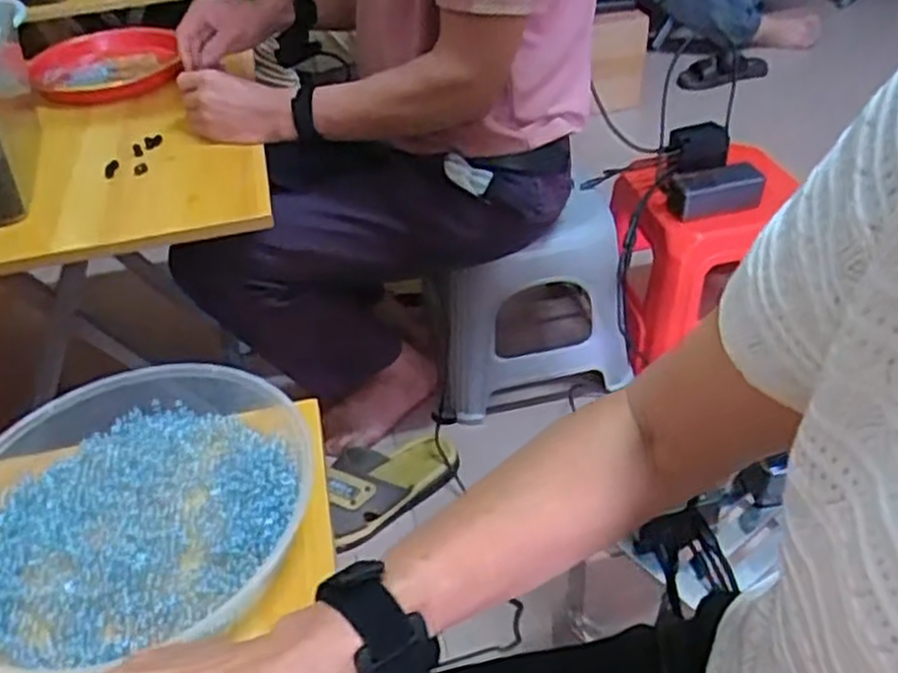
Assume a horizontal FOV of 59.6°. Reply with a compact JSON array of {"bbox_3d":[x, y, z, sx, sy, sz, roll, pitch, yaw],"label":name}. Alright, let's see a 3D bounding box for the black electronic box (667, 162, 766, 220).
[{"bbox_3d":[0.401,-0.218,1.171,0.139,0.057,0.056,-12,41,-8],"label":"black electronic box"}]

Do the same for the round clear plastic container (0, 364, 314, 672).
[{"bbox_3d":[-0.202,0.109,0.497,0.230,0.041,0.218,-3,40,3],"label":"round clear plastic container"}]

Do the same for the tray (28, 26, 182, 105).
[{"bbox_3d":[-0.489,-0.388,1.118,0.197,0.036,0.215,-3,40,3],"label":"tray"}]

